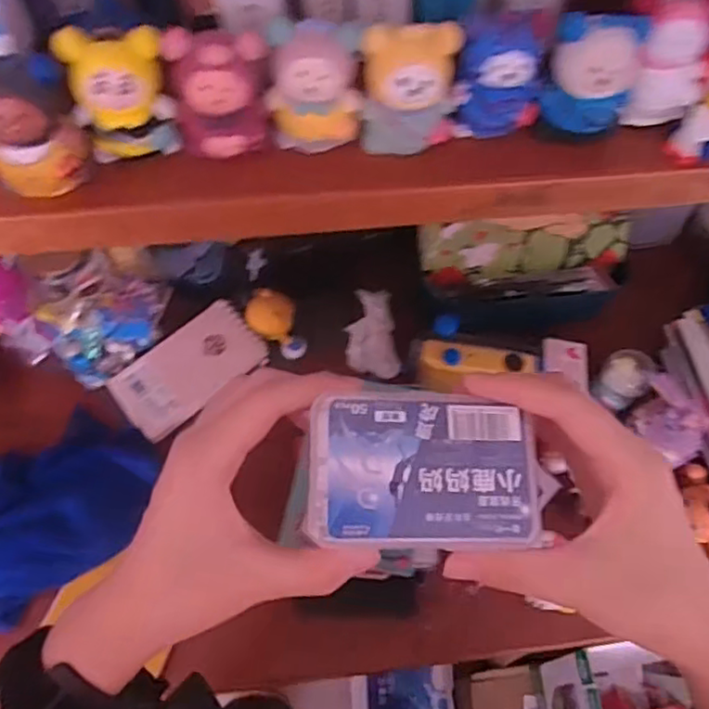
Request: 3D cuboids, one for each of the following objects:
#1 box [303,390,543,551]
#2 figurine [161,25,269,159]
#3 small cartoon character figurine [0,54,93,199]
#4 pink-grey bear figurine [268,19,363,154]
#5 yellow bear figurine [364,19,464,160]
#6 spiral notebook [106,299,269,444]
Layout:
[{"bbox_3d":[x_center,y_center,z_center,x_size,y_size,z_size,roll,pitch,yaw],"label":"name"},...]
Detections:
[{"bbox_3d":[0.027,0.044,0.247,0.088,0.017,0.060,-1,65,0],"label":"box"},{"bbox_3d":[-0.054,-0.105,0.256,0.038,0.041,0.025,-1,63,-3],"label":"figurine"},{"bbox_3d":[-0.128,-0.089,0.248,0.038,0.048,0.024,-12,64,-9],"label":"small cartoon character figurine"},{"bbox_3d":[-0.017,-0.110,0.265,0.037,0.049,0.024,7,62,1],"label":"pink-grey bear figurine"},{"bbox_3d":[0.023,-0.111,0.266,0.038,0.047,0.025,7,62,1],"label":"yellow bear figurine"},{"bbox_3d":[-0.154,0.014,0.590,0.134,0.019,0.074,-39,70,-16],"label":"spiral notebook"}]

